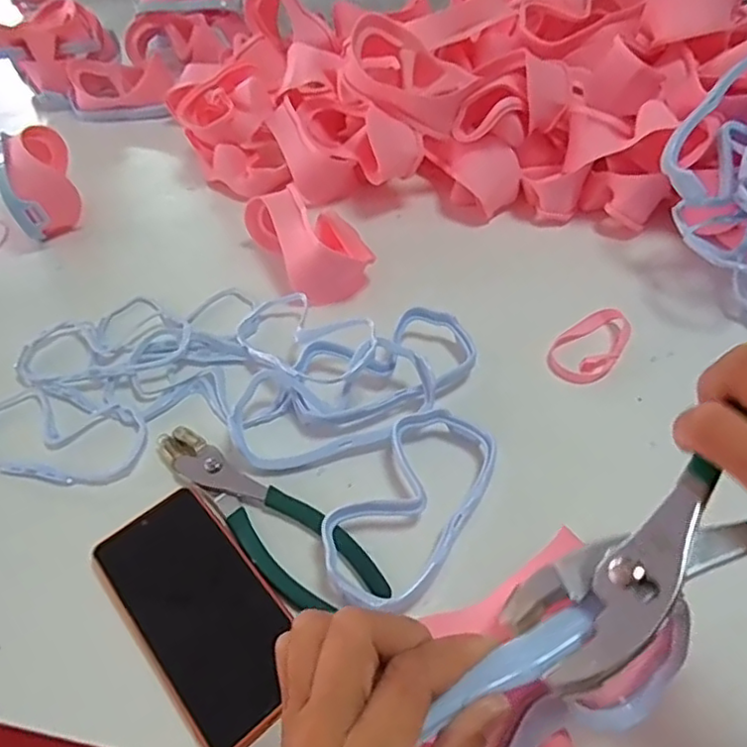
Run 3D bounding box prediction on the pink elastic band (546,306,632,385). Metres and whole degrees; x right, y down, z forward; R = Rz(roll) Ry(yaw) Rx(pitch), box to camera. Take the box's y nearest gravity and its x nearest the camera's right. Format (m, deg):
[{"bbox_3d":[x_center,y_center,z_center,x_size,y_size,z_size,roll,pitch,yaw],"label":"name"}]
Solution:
[{"bbox_3d":[0.180,-0.025,0.515,0.048,0.011,0.081,27,56,24],"label":"pink elastic band"}]

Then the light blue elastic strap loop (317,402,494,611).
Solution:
[{"bbox_3d":[0.025,0.087,0.414,0.077,0.023,0.147,24,55,22],"label":"light blue elastic strap loop"}]

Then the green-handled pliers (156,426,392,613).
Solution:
[{"bbox_3d":[-0.080,0.098,0.422,0.198,0.011,0.054,30,57,26],"label":"green-handled pliers"}]

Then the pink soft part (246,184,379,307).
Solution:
[{"bbox_3d":[-0.059,-0.127,0.582,0.080,0.060,0.134,-25,52,-17],"label":"pink soft part"}]

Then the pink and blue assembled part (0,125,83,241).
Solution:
[{"bbox_3d":[-0.354,-0.203,0.660,0.067,0.088,0.139,-21,51,-14],"label":"pink and blue assembled part"}]

